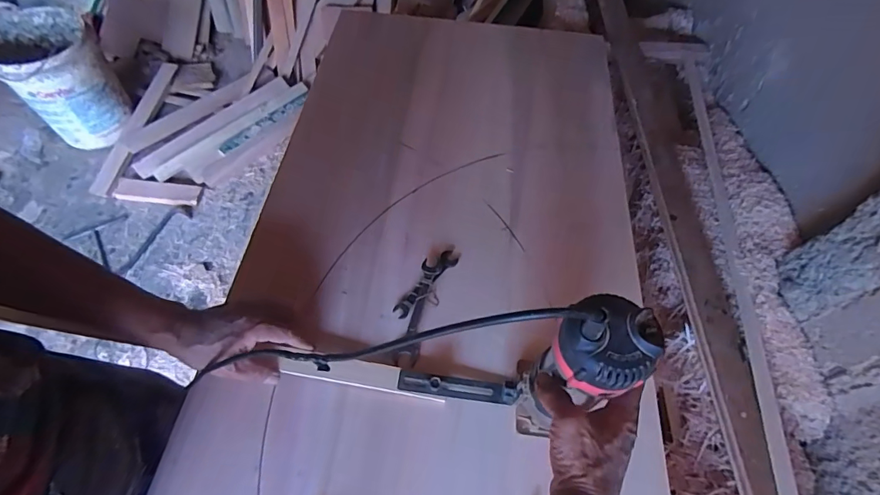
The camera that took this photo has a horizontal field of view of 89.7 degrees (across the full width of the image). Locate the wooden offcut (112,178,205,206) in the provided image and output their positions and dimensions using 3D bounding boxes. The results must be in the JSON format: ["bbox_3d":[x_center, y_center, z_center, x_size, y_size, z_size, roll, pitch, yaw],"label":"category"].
[{"bbox_3d":[-0.986,-0.192,1.542,0.275,0.028,0.089,5,58,-1],"label":"wooden offcut"}]

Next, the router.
[{"bbox_3d":[0.123,0.121,0.431,0.076,0.242,0.073,22,58,5],"label":"router"}]

